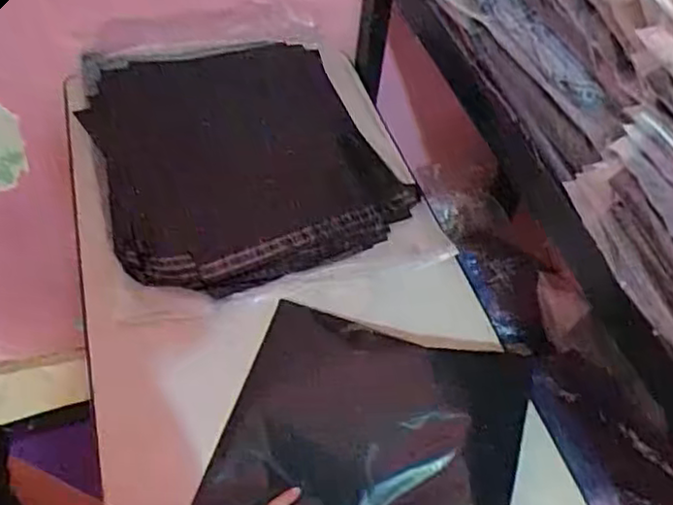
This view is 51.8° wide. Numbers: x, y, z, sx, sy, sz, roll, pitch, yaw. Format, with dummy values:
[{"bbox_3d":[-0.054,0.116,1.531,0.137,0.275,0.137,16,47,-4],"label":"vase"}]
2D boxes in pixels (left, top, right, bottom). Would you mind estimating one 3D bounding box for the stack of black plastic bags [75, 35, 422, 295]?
[{"bbox_3d":[-0.131,-0.139,0.939,0.366,0.084,0.438,-15,52,-18],"label":"stack of black plastic bags"}]

